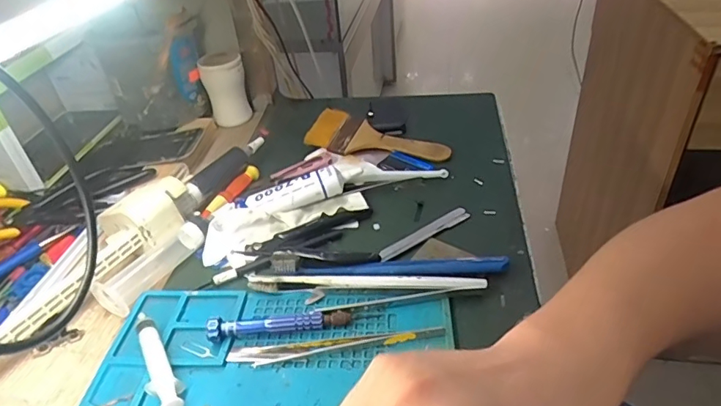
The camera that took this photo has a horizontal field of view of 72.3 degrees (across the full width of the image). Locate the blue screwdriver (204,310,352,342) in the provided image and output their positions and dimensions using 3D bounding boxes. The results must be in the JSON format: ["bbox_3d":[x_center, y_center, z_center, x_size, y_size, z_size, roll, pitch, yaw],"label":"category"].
[{"bbox_3d":[-0.059,0.087,0.358,0.102,0.018,0.012,-8,37,-3],"label":"blue screwdriver"}]

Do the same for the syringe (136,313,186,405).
[{"bbox_3d":[-0.143,0.110,0.342,0.020,0.014,0.090,-27,42,-26],"label":"syringe"}]

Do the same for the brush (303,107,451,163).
[{"bbox_3d":[0.019,-0.073,0.555,0.161,0.021,0.064,16,42,26],"label":"brush"}]

